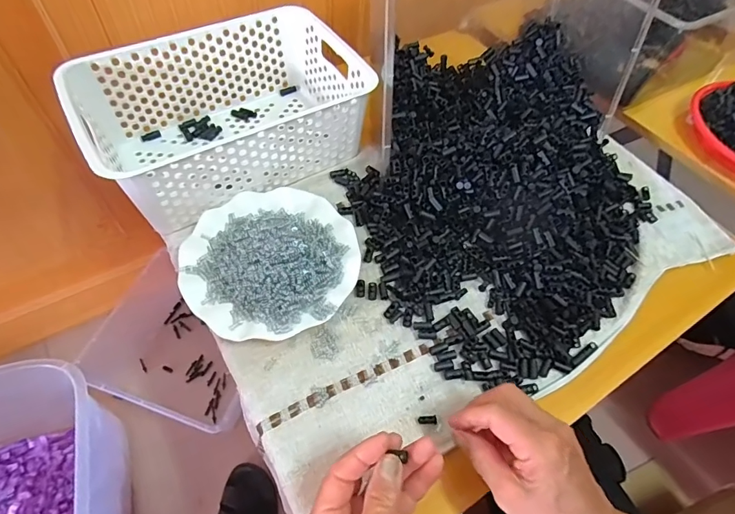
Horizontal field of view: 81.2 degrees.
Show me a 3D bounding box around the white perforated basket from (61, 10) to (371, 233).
[{"bbox_3d":[-0.167,-0.176,0.513,0.301,0.094,0.199,-28,63,-21],"label":"white perforated basket"}]

